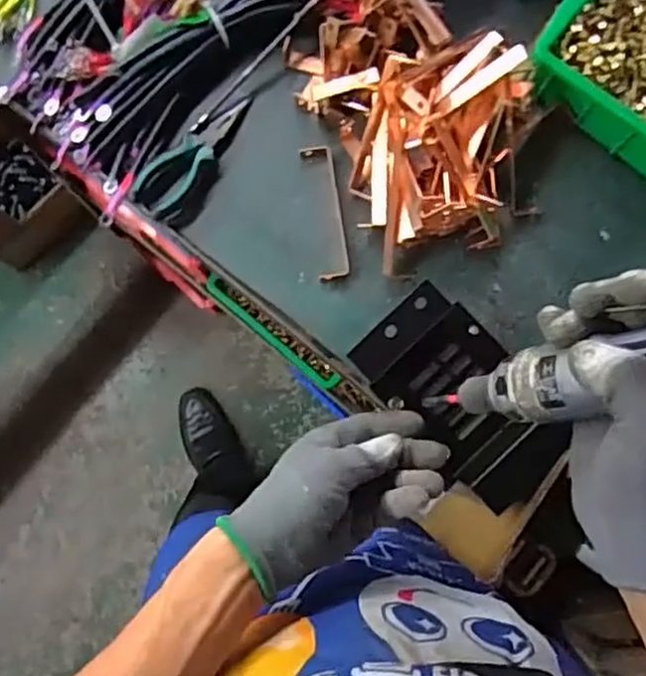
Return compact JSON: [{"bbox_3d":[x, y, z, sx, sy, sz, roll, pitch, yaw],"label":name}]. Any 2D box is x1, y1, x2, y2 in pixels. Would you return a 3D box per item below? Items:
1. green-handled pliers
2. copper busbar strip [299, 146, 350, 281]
[{"bbox_3d":[-0.124,-0.182,0.708,0.063,0.020,0.145,37,84,4],"label":"green-handled pliers"},{"bbox_3d":[0.003,-0.125,0.704,0.031,0.017,0.134,-9,83,-2],"label":"copper busbar strip"}]

